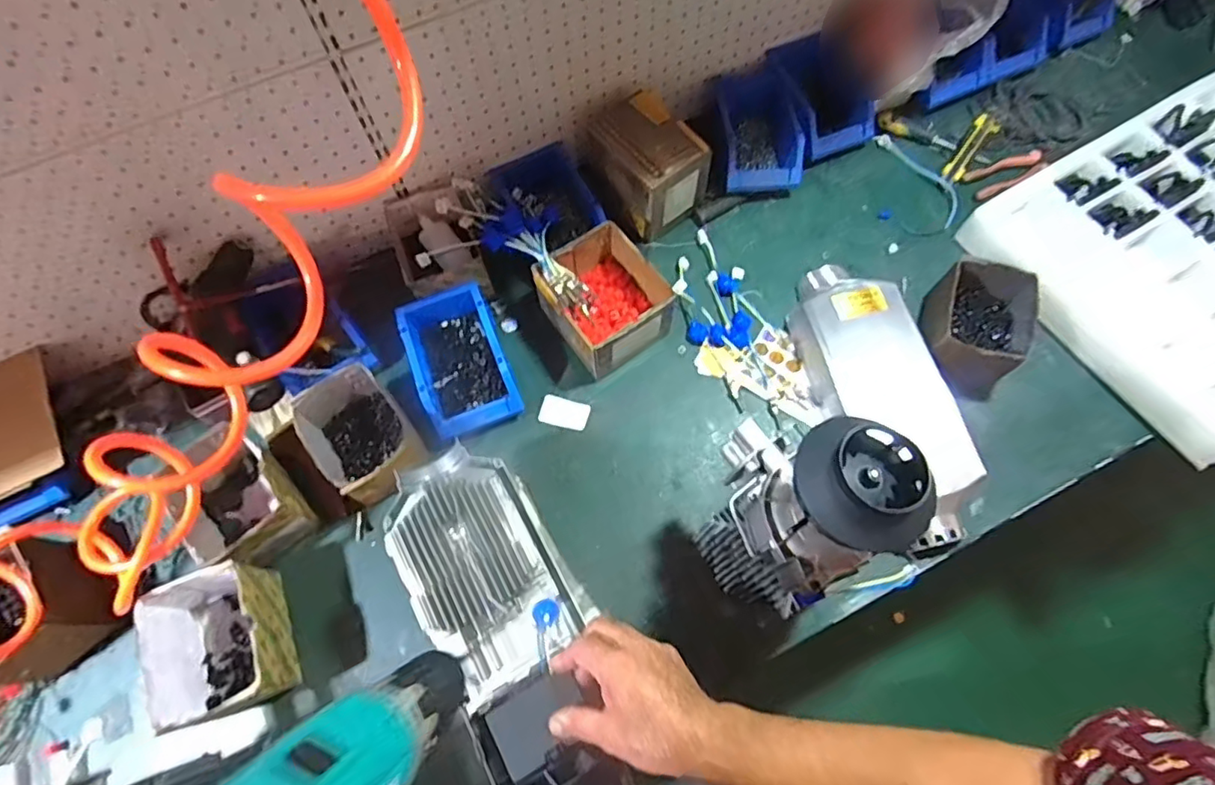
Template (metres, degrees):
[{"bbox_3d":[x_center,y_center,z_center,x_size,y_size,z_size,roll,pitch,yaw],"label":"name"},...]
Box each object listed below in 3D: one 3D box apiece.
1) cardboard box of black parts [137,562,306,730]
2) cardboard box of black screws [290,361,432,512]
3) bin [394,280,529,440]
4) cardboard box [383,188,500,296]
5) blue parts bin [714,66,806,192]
[{"bbox_3d":[-0.430,0.280,0.667,0.115,0.096,0.152,-23,69,-8],"label":"cardboard box of black parts"},{"bbox_3d":[-0.310,0.054,0.760,0.116,0.081,0.157,-36,71,-13],"label":"cardboard box of black screws"},{"bbox_3d":[-0.195,-0.042,0.793,0.118,0.065,0.188,-20,68,-7],"label":"bin"},{"bbox_3d":[-0.238,-0.200,0.842,0.103,0.111,0.160,-20,68,-7],"label":"cardboard box"},{"bbox_3d":[0.231,-0.403,0.923,0.119,0.093,0.200,-7,67,-2],"label":"blue parts bin"}]

